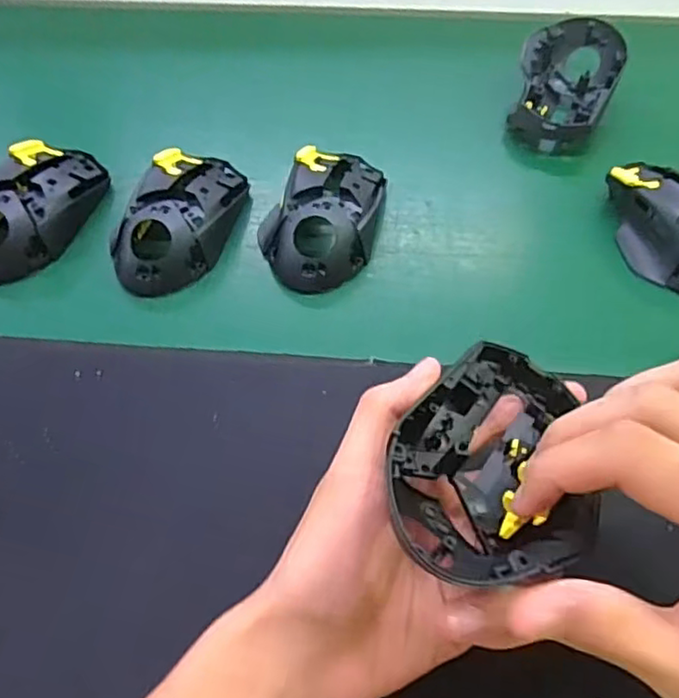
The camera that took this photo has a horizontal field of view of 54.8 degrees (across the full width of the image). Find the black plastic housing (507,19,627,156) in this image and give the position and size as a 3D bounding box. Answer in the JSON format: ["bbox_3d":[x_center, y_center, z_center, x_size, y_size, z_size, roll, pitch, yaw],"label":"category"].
[{"bbox_3d":[0.170,-0.197,0.497,0.071,0.046,0.113,21,59,12],"label":"black plastic housing"}]

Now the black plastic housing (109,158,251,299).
[{"bbox_3d":[-0.107,-0.088,0.427,0.070,0.035,0.116,14,58,8],"label":"black plastic housing"}]

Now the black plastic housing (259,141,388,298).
[{"bbox_3d":[-0.009,-0.091,0.426,0.072,0.040,0.112,15,58,9],"label":"black plastic housing"}]

